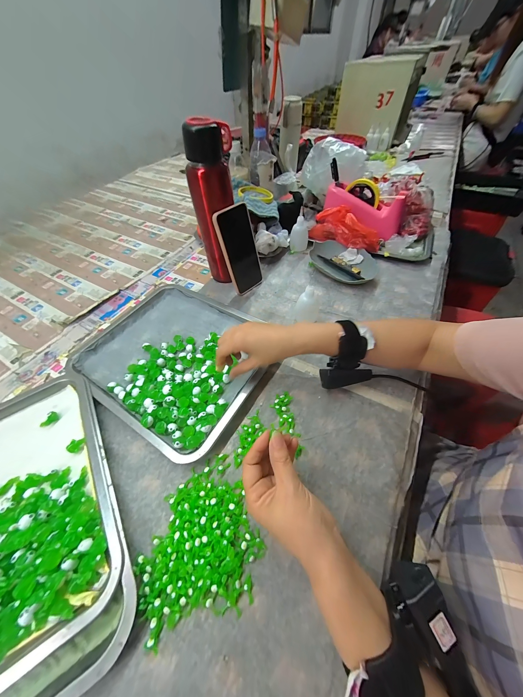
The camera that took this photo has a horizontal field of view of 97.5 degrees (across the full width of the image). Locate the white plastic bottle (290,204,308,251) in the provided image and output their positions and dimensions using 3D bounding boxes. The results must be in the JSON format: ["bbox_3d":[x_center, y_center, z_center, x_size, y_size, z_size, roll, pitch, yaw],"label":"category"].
[{"bbox_3d":[0.097,-0.296,0.572,0.044,0.095,0.048,8,54,8],"label":"white plastic bottle"}]

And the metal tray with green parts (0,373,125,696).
[{"bbox_3d":[-0.311,0.192,0.276,0.231,0.028,0.315,-30,58,-18],"label":"metal tray with green parts"}]

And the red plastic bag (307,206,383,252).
[{"bbox_3d":[0.199,-0.284,0.553,0.172,0.075,0.056,18,57,15],"label":"red plastic bag"}]

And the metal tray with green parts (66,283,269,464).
[{"bbox_3d":[-0.161,0.002,0.410,0.331,0.027,0.260,26,59,19],"label":"metal tray with green parts"}]

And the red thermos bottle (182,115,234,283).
[{"bbox_3d":[-0.083,-0.259,0.451,0.063,0.267,0.072,37,63,25],"label":"red thermos bottle"}]

